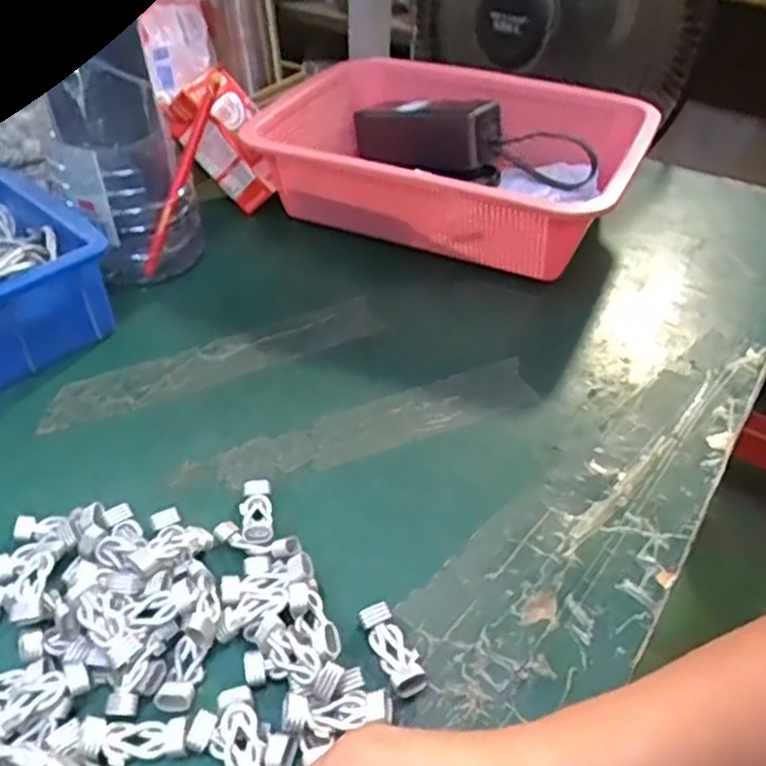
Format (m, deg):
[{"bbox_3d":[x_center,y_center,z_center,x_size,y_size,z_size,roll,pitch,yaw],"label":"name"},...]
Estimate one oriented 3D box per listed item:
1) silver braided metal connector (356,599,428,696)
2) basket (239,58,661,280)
[{"bbox_3d":[0.005,0.121,0.327,0.017,0.011,0.044,-17,42,-18],"label":"silver braided metal connector"},{"bbox_3d":[0.063,-0.183,0.617,0.300,0.102,0.216,17,43,21],"label":"basket"}]

